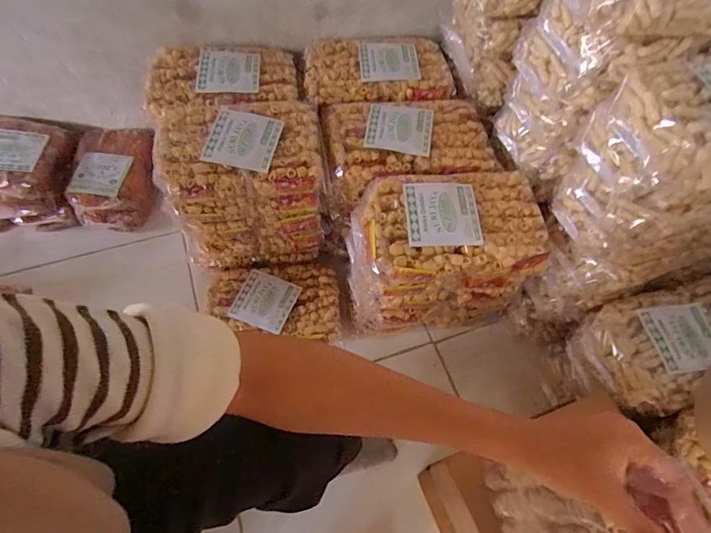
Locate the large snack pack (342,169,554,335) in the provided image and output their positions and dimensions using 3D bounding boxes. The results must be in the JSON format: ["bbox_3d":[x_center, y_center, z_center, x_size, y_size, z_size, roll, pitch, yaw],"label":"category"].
[{"bbox_3d":[0.129,-0.012,0.720,0.266,0.252,0.152,-5,61,-5],"label":"large snack pack"}]

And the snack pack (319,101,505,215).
[{"bbox_3d":[0.080,-0.189,0.739,0.260,0.101,0.170,-6,61,-6],"label":"snack pack"}]

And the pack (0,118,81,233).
[{"bbox_3d":[-0.627,-0.184,0.875,0.152,0.133,0.185,0,60,-3],"label":"pack"}]

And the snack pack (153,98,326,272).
[{"bbox_3d":[-0.185,-0.144,0.775,0.248,0.248,0.190,-7,61,-6],"label":"snack pack"}]

